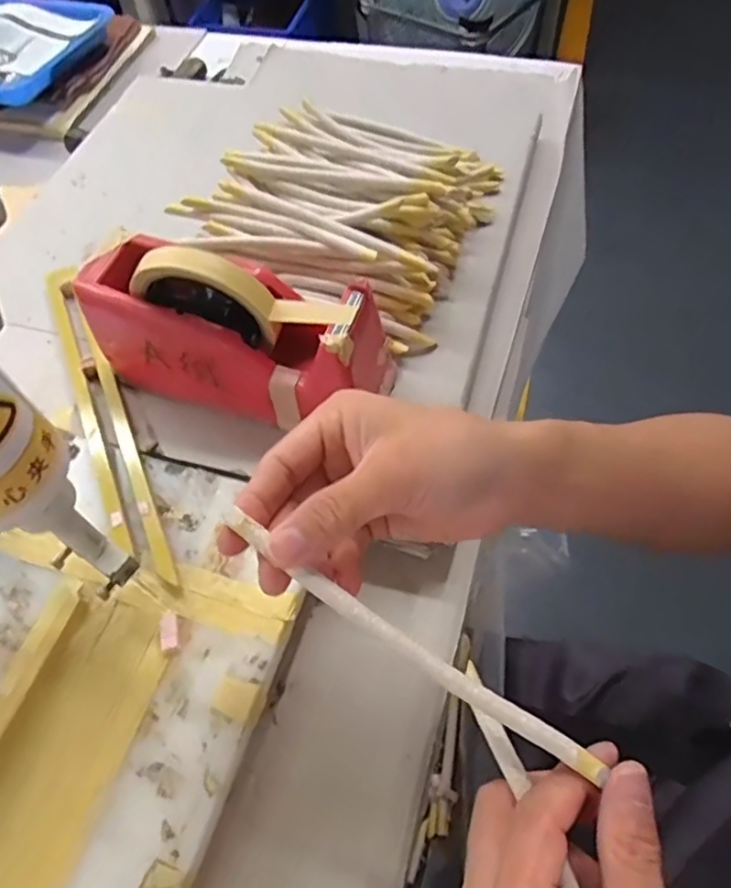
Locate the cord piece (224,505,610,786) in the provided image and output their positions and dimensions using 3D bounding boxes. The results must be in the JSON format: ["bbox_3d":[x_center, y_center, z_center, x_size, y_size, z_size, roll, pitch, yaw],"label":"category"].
[{"bbox_3d":[0.011,0.079,0.259,0.167,0.007,0.010,33,66,5],"label":"cord piece"}]

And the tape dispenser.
[{"bbox_3d":[-0.088,-0.082,0.418,0.197,0.115,0.076,17,62,13],"label":"tape dispenser"}]

